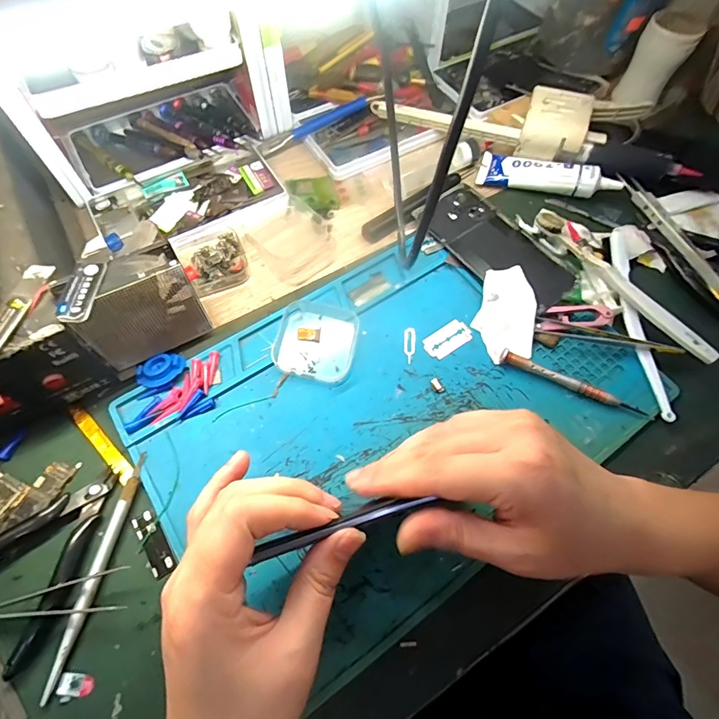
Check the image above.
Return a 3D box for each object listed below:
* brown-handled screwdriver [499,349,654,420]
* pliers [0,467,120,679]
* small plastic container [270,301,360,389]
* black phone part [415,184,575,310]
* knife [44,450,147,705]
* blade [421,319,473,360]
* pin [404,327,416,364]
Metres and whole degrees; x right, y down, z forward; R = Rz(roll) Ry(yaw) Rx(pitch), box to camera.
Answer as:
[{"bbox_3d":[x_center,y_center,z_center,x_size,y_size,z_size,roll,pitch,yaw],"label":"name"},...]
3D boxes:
[{"bbox_3d":[0.169,0.019,0.330,0.118,0.010,0.010,24,66,10],"label":"brown-handled screwdriver"},{"bbox_3d":[-0.208,0.122,0.274,0.079,0.013,0.114,29,67,12],"label":"pliers"},{"bbox_3d":[-0.034,-0.018,0.344,0.064,0.017,0.068,15,64,6],"label":"small plastic container"},{"bbox_3d":[0.125,-0.107,0.390,0.072,0.015,0.154,-35,70,-17],"label":"black phone part"},{"bbox_3d":[-0.170,0.133,0.271,0.012,0.009,0.142,9,64,3],"label":"knife"},{"bbox_3d":[0.074,-0.017,0.353,0.042,0.004,0.023,-32,63,-14],"label":"blade"},{"bbox_3d":[0.042,-0.012,0.351,0.010,0.004,0.033,1,66,9],"label":"pin"}]

